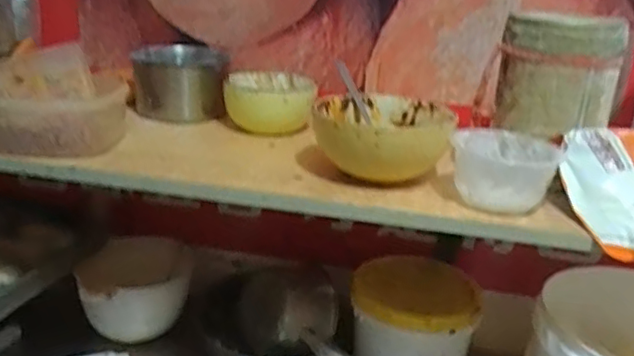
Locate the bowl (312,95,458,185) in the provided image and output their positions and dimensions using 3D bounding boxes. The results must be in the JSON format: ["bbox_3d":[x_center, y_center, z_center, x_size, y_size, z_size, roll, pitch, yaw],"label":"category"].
[{"bbox_3d":[0.073,-0.040,0.701,0.150,0.067,0.181,9,20,5],"label":"bowl"}]

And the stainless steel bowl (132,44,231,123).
[{"bbox_3d":[-0.208,-0.145,0.943,0.132,0.091,0.160,2,21,-13],"label":"stainless steel bowl"}]

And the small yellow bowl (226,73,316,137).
[{"bbox_3d":[-0.068,-0.097,0.872,0.120,0.082,0.110,3,20,-9],"label":"small yellow bowl"}]

